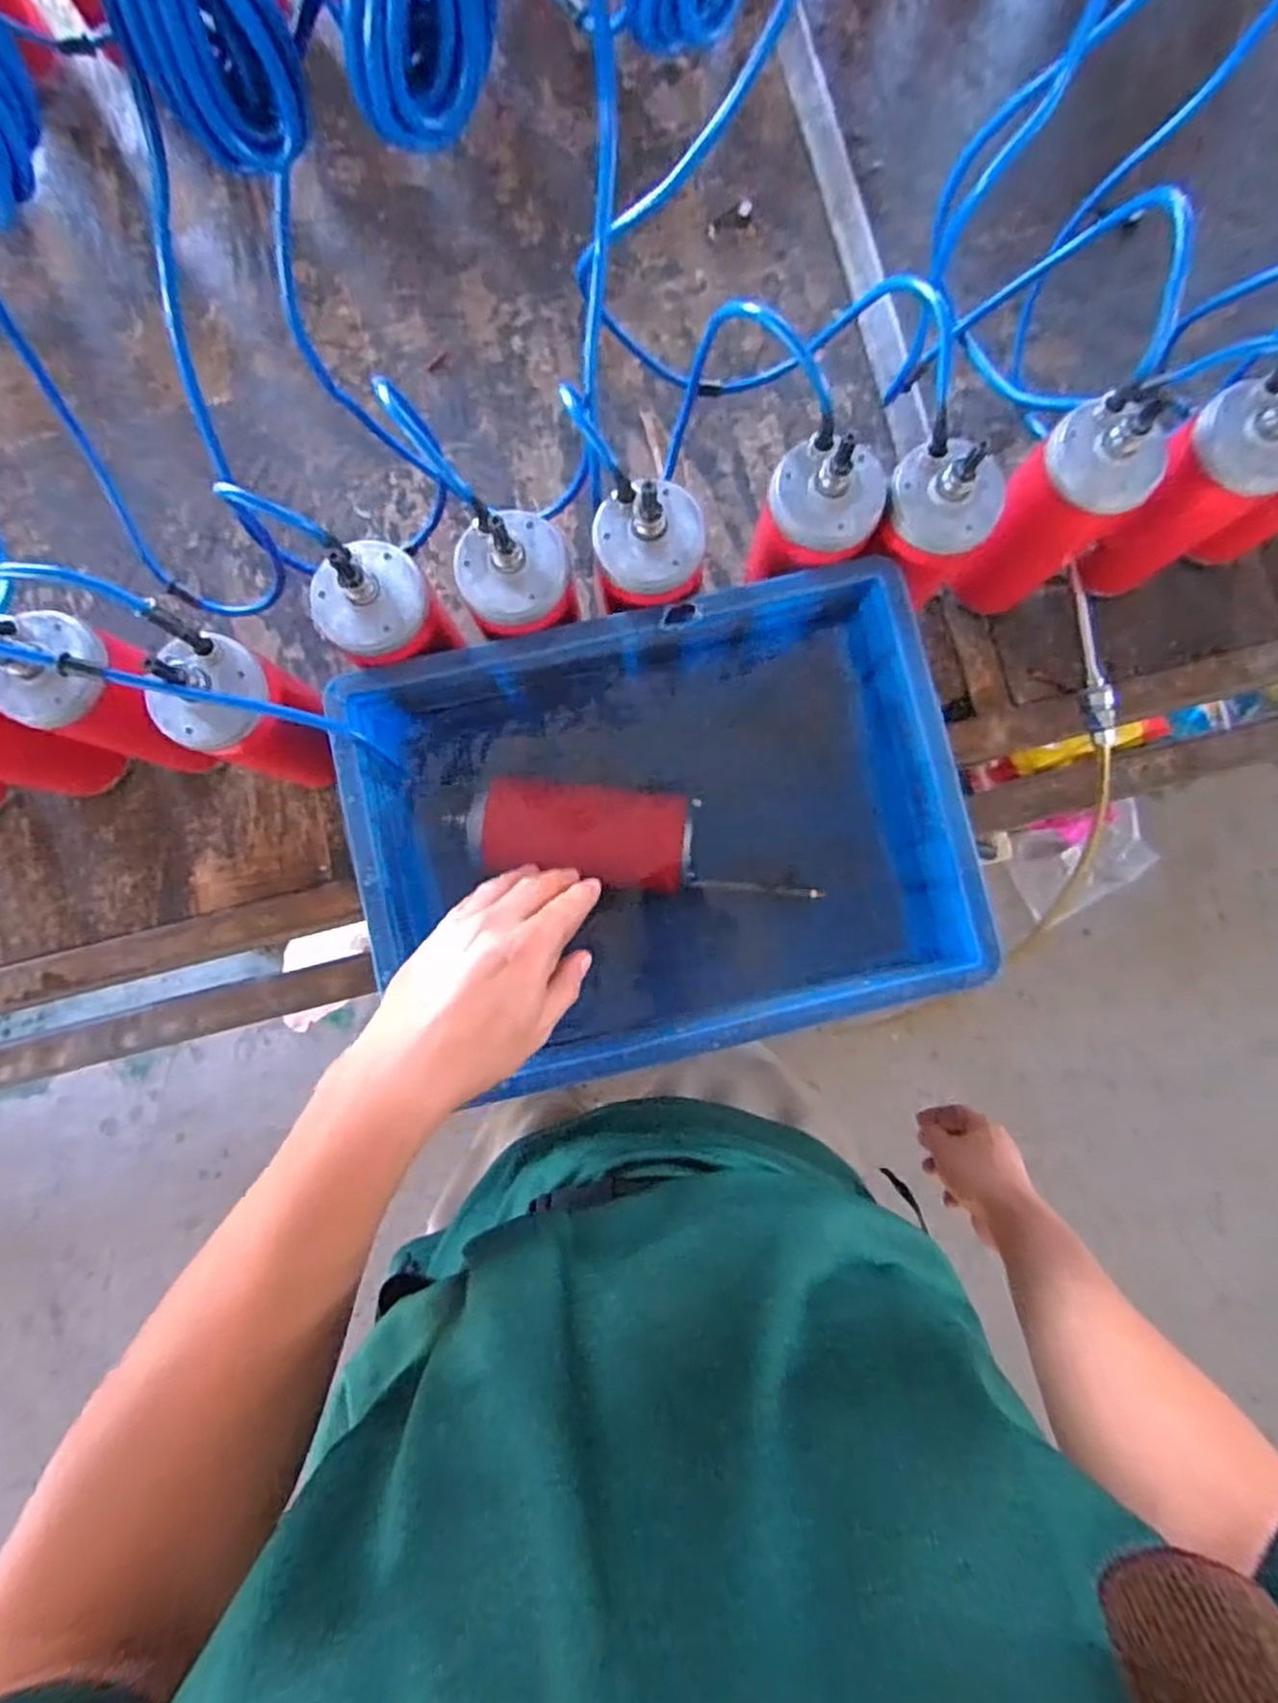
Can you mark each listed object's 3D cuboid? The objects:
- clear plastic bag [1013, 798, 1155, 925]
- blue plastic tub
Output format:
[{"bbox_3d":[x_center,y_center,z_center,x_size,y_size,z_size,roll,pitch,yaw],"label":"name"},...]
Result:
[{"bbox_3d":[0.863,0.020,1.373,0.257,0.069,0.198,-23,86,-1],"label":"clear plastic bag"},{"bbox_3d":[0.014,-0.015,0.521,0.395,0.115,0.297,-12,86,0],"label":"blue plastic tub"}]

